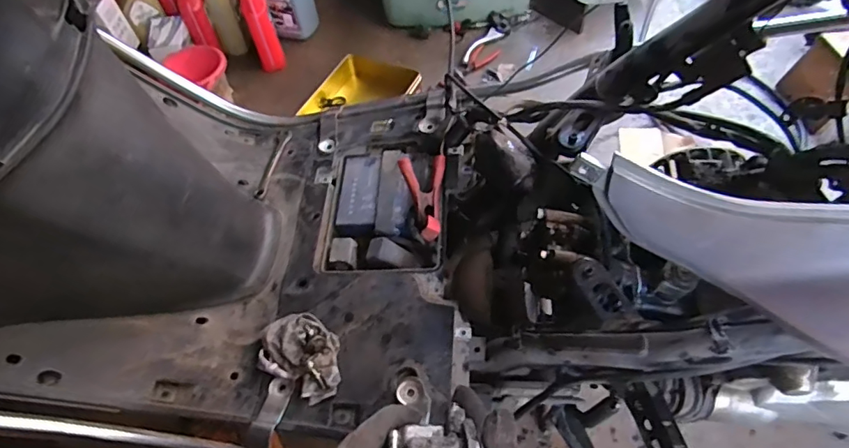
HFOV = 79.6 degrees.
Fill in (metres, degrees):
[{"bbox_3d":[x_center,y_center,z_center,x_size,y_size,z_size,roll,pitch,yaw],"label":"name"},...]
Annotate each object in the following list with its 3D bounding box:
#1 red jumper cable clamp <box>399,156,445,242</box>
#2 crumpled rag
[{"bbox_3d":[0.002,-0.032,0.618,0.051,0.019,0.104,-5,75,2],"label":"red jumper cable clamp"},{"bbox_3d":[-0.129,0.141,0.553,0.101,0.028,0.071,27,62,22],"label":"crumpled rag"}]

